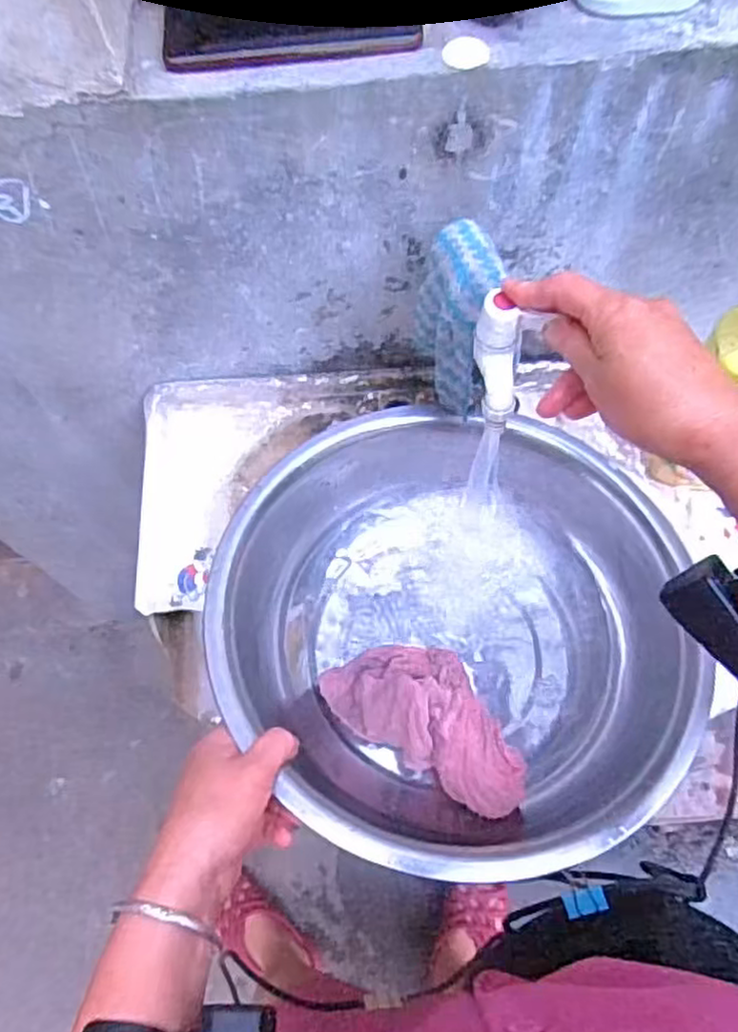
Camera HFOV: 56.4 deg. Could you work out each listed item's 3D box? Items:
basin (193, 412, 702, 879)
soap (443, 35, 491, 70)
[{"bbox_3d":[0.061,0.078,0.548,0.332,0.133,0.324,-1,66,2],"label":"basin"},{"bbox_3d":[0.062,-0.293,0.434,0.028,0.004,0.027,-1,66,2],"label":"soap"}]

